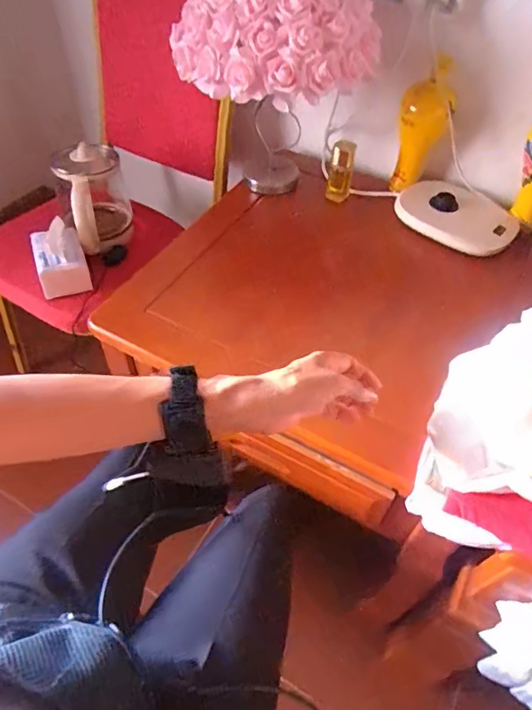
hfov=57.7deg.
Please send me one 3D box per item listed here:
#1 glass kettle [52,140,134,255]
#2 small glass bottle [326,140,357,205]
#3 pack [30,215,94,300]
[{"bbox_3d":[-0.360,-0.327,1.015,0.135,0.194,0.166,-14,52,-14],"label":"glass kettle"},{"bbox_3d":[0.148,-0.362,0.955,0.047,0.105,0.036,10,51,5],"label":"small glass bottle"},{"bbox_3d":[-0.402,-0.188,0.936,0.092,0.073,0.136,-17,53,-16],"label":"pack"}]

